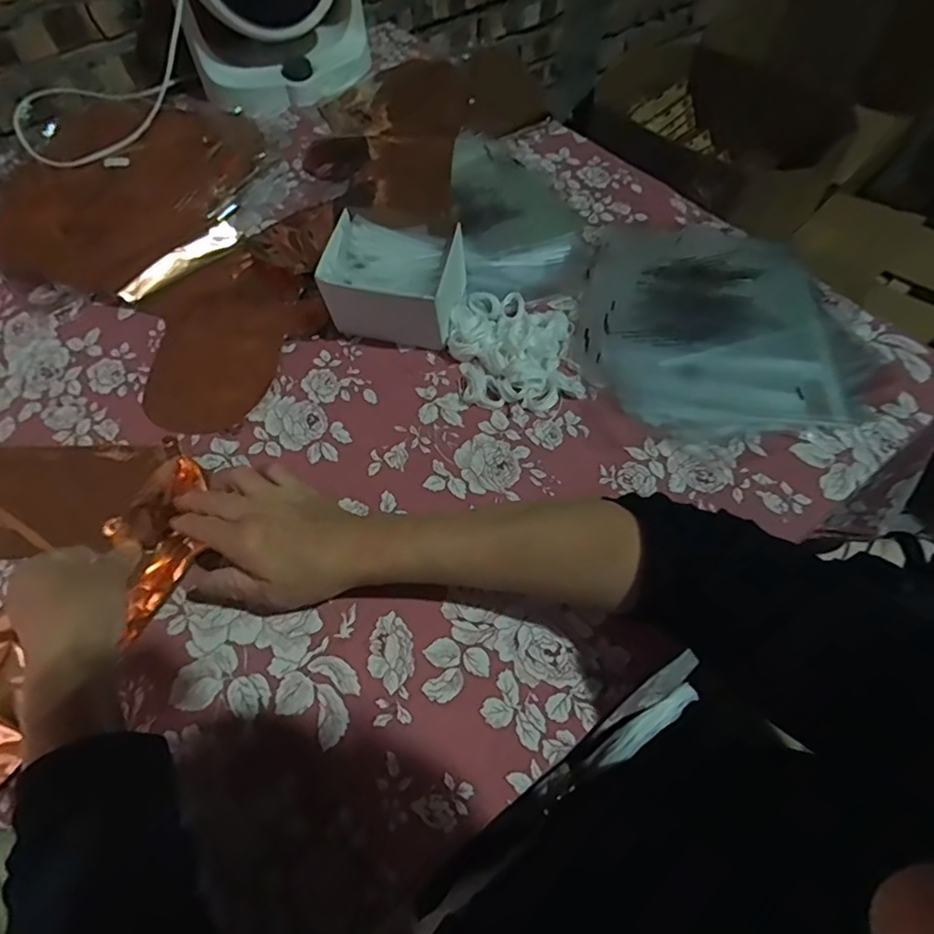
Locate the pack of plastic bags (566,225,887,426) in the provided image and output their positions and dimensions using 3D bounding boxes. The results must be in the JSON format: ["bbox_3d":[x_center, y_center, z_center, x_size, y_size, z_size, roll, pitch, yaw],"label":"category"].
[{"bbox_3d":[0.237,-0.150,0.561,0.255,0.020,0.263,-2,59,1],"label":"pack of plastic bags"}]

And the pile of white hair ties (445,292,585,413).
[{"bbox_3d":[0.044,-0.115,0.541,0.114,0.029,0.134,-4,59,0],"label":"pile of white hair ties"}]

